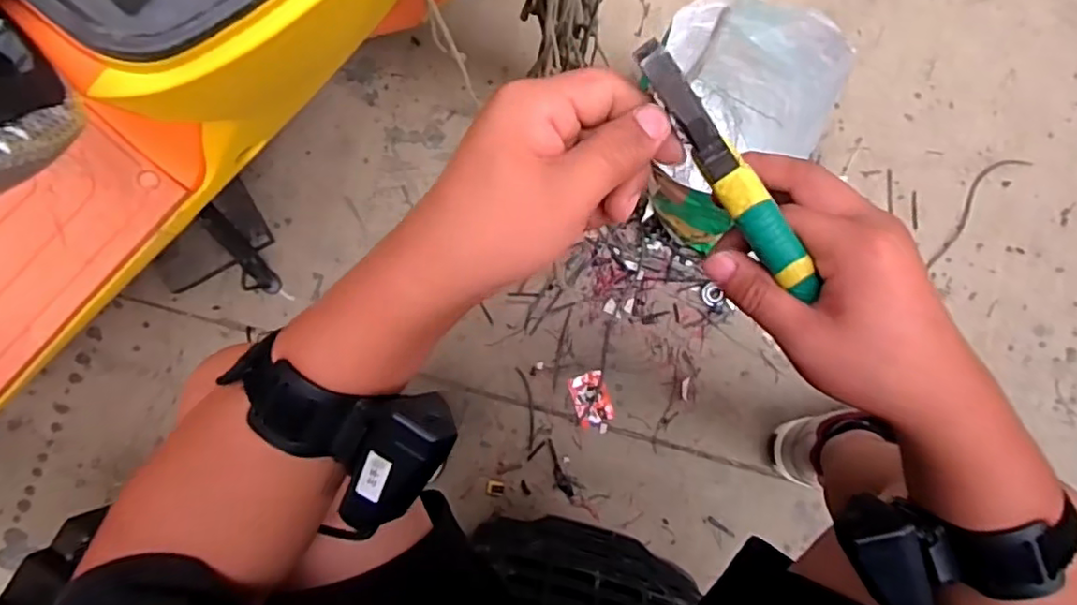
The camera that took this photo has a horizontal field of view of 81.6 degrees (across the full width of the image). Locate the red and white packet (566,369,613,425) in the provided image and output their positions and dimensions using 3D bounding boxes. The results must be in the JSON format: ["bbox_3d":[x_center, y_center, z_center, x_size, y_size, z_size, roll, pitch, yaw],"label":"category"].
[{"bbox_3d":[0.073,0.134,0.873,0.050,0.004,0.071,-19,85,0],"label":"red and white packet"}]

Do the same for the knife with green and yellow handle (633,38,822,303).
[{"bbox_3d":[0.085,-0.054,0.273,0.016,0.014,0.138,-45,115,-5],"label":"knife with green and yellow handle"}]

